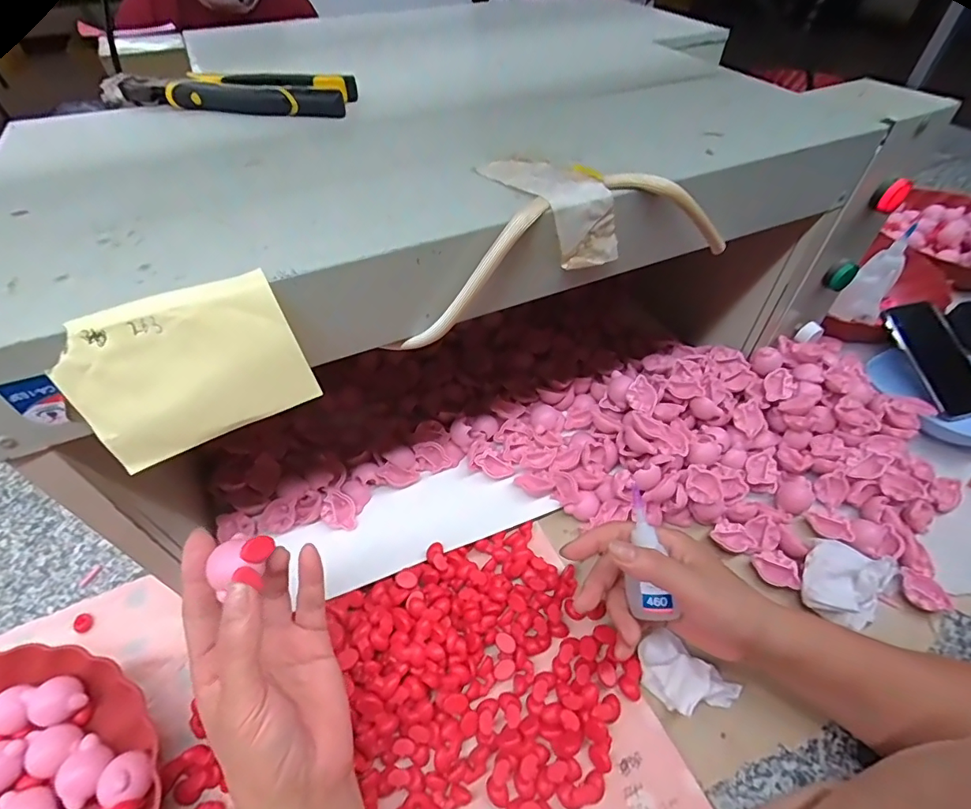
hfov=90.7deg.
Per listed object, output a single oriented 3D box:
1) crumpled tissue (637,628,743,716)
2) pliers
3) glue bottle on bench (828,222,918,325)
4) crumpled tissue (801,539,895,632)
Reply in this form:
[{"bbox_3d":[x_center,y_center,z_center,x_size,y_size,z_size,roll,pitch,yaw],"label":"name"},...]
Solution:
[{"bbox_3d":[0.144,0.199,0.350,0.067,0.022,0.042,28,53,24],"label":"crumpled tissue"},{"bbox_3d":[-0.206,-0.252,0.386,0.199,0.018,0.049,6,47,6],"label":"pliers"},{"bbox_3d":[0.491,-0.172,0.593,0.046,0.047,0.166,34,72,28],"label":"glue bottle on bench"},{"bbox_3d":[0.287,0.138,0.383,0.056,0.027,0.058,21,51,20],"label":"crumpled tissue"}]

